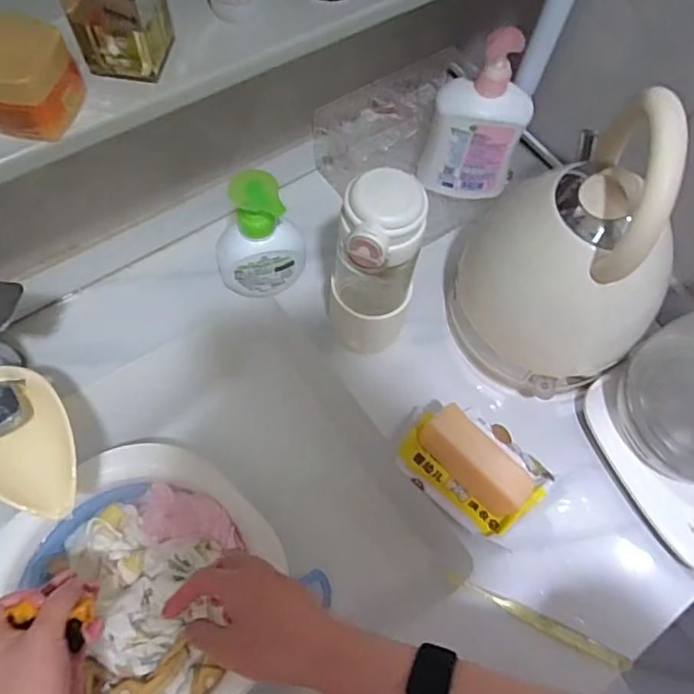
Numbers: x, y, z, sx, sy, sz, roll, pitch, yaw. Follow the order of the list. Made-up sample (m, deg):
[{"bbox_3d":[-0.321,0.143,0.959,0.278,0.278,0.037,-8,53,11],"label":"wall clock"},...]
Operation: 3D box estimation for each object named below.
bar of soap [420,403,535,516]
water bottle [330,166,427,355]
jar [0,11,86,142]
[{"bbox_3d":[0.115,0.105,0.529,0.033,0.057,0.103,-41,73,-20],"label":"bar of soap"},{"bbox_3d":[0.025,-0.059,0.528,0.068,0.205,0.066,1,64,-3],"label":"water bottle"},{"bbox_3d":[-0.189,-0.156,0.334,0.058,0.049,0.050,14,64,3],"label":"jar"}]

